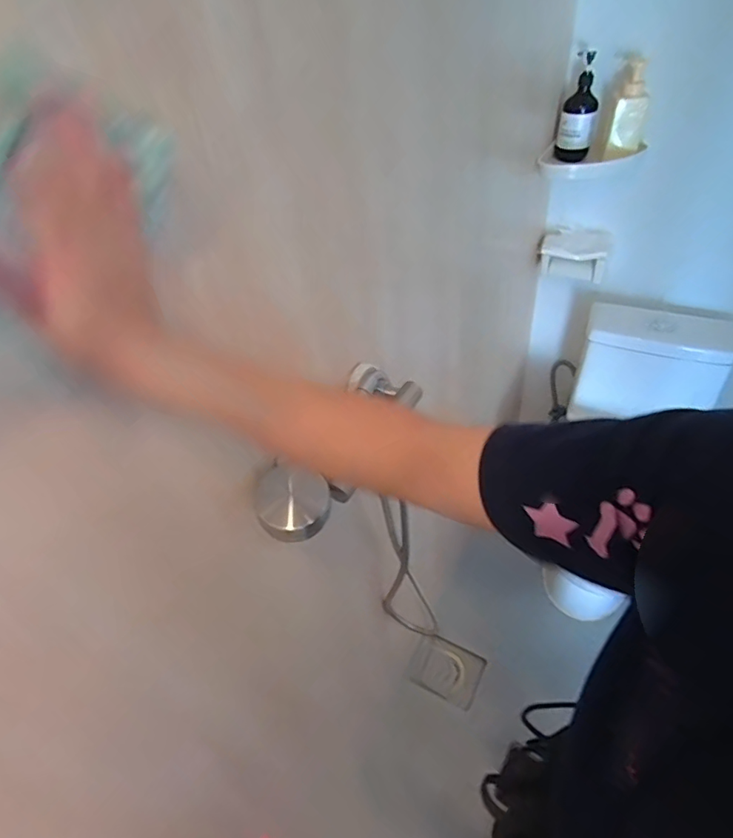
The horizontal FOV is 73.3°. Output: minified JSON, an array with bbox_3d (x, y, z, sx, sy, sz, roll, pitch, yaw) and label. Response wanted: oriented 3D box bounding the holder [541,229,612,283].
[{"bbox_3d":[0.550,-0.432,1.299,0.156,0.106,0.091,18,50,24],"label":"holder"}]

